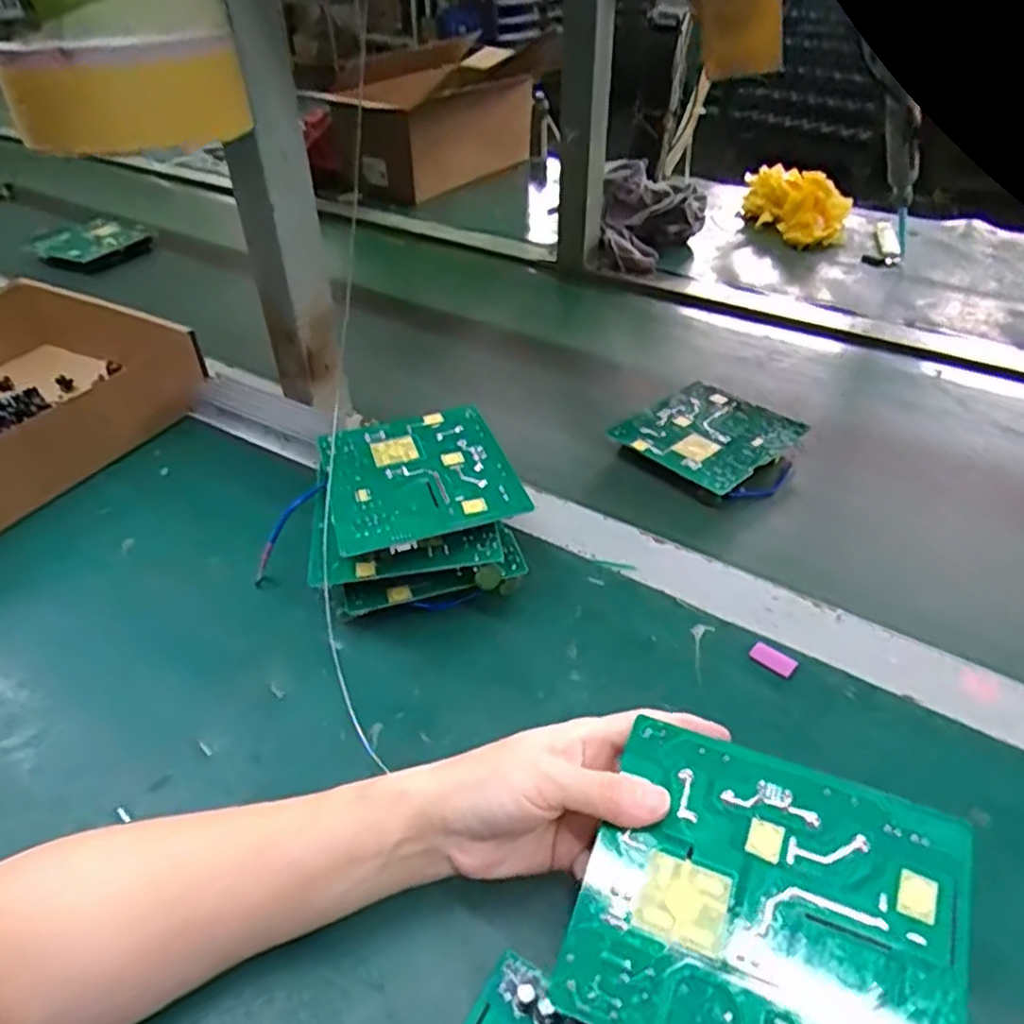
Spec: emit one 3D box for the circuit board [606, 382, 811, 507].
[{"bbox_3d":[0.165,-0.058,0.586,0.127,0.025,0.121,-29,47,-29],"label":"circuit board"}]

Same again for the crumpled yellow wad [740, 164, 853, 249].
[{"bbox_3d":[0.385,-0.428,0.985,0.081,0.072,0.159,-17,42,-17],"label":"crumpled yellow wad"}]

